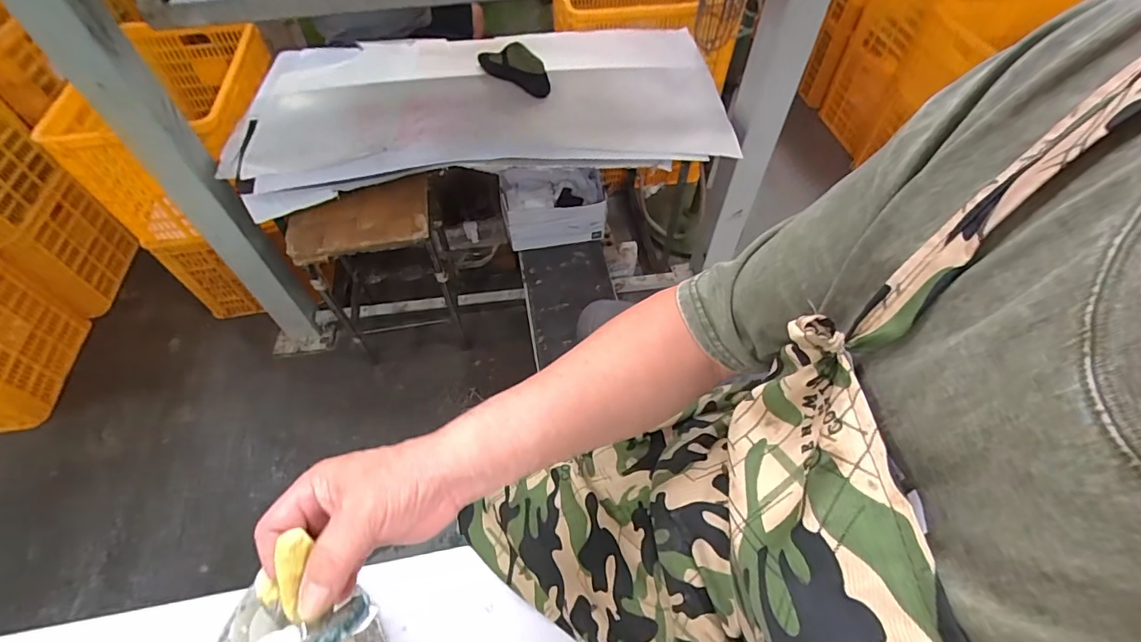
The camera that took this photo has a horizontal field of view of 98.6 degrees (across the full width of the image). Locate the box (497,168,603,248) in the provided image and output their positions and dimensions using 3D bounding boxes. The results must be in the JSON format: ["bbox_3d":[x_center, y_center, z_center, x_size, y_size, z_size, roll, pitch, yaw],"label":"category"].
[{"bbox_3d":[-0.054,-0.342,1.484,0.290,0.170,0.199,-8,55,-5],"label":"box"}]

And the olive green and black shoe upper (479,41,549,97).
[{"bbox_3d":[-0.155,-0.649,1.229,0.208,0.117,0.062,29,60,19],"label":"olive green and black shoe upper"}]

